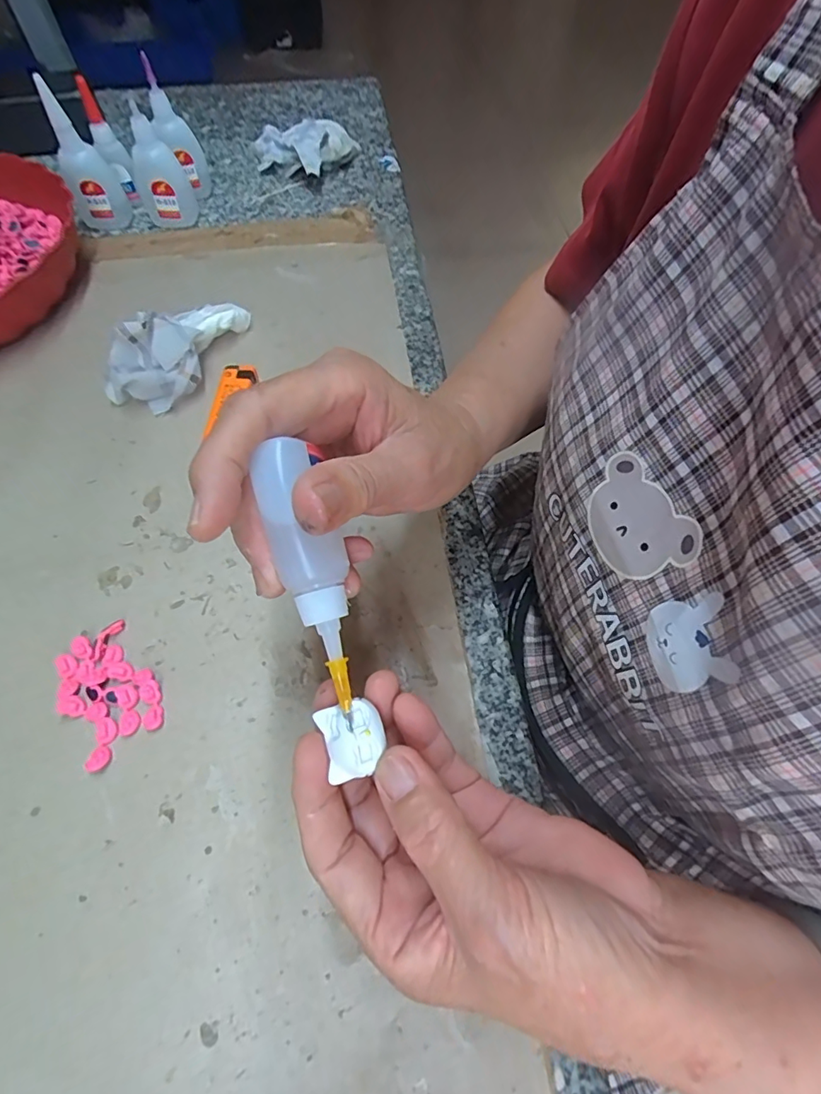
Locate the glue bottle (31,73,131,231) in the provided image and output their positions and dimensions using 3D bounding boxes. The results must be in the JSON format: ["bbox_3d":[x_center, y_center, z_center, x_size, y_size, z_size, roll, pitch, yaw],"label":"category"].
[{"bbox_3d":[-0.273,-0.321,0.417,0.039,0.094,0.031,-22,62,-13],"label":"glue bottle"}]

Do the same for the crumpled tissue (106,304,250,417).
[{"bbox_3d":[-0.164,-0.141,0.349,0.059,0.039,0.101,18,61,10],"label":"crumpled tissue"}]

